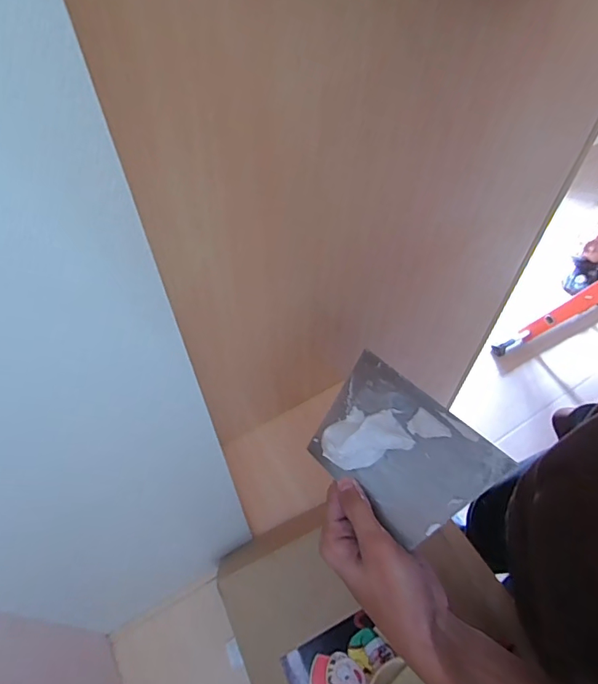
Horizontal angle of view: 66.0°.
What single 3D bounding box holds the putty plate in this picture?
[{"bbox_3d":[0.072,0.079,0.349,0.134,0.017,0.093,39,94,34],"label":"putty plate"}]

